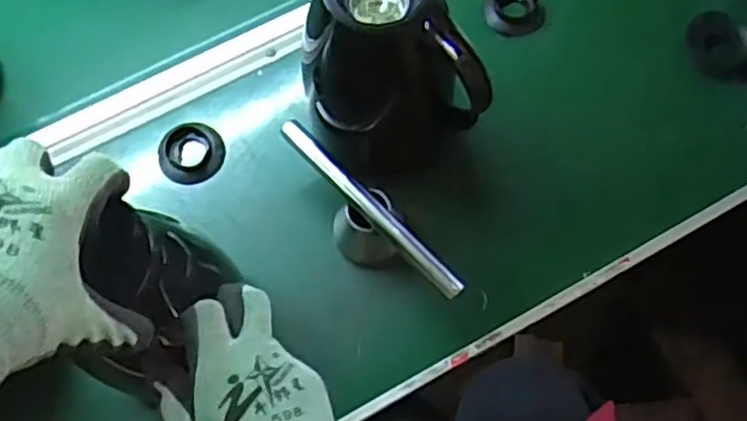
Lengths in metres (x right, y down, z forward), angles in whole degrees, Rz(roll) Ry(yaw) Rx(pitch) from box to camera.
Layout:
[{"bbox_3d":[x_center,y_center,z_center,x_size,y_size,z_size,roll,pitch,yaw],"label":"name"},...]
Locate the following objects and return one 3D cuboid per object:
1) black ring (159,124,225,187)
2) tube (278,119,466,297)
[{"bbox_3d":[-0.168,-0.052,0.663,0.059,0.013,0.054,0,71,1],"label":"black ring"},{"bbox_3d":[-0.004,-0.003,0.582,0.018,0.011,0.198,-42,75,-13],"label":"tube"}]

